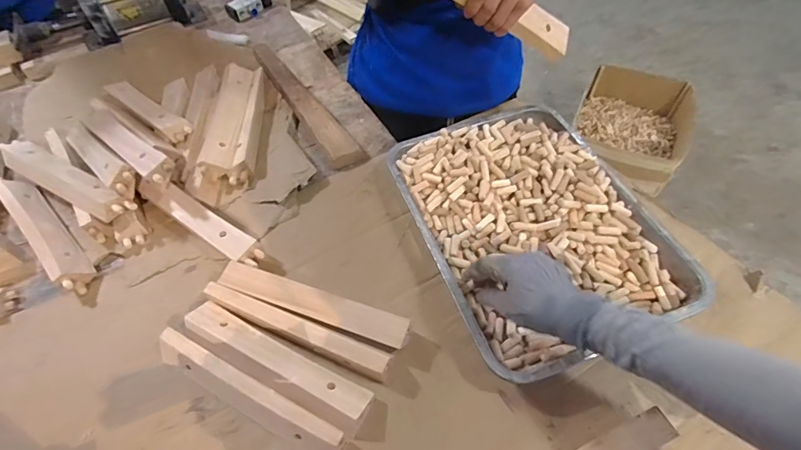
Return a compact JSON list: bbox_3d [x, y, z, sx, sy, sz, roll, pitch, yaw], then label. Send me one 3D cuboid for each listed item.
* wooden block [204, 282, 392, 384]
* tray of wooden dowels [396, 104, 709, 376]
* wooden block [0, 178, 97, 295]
[{"bbox_3d":[-0.128,0.128,0.517,0.241,0.035,0.031,19,59,16],"label":"wooden block"},{"bbox_3d":[0.172,-0.010,0.581,0.282,0.040,0.380,-19,57,-9],"label":"tray of wooden dowels"},{"bbox_3d":[-0.516,0.007,0.623,0.268,0.039,0.041,37,65,25],"label":"wooden block"}]

